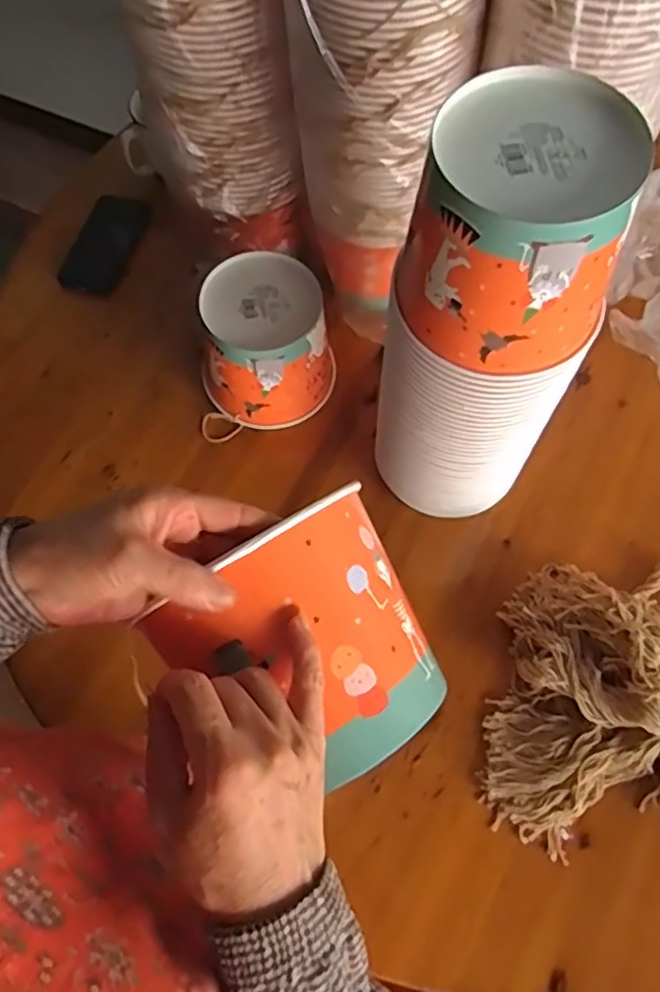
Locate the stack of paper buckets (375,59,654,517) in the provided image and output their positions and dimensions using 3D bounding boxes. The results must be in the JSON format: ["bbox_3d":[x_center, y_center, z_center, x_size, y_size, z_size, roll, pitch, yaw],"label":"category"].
[{"bbox_3d":[0.128,-0.127,0.568,0.149,0.382,0.145,21,69,11],"label":"stack of paper buckets"}]

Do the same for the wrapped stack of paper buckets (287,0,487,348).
[{"bbox_3d":[0.047,-0.380,0.659,0.168,0.413,0.155,-32,69,-11],"label":"wrapped stack of paper buckets"}]

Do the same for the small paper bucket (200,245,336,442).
[{"bbox_3d":[-0.079,-0.172,0.764,0.153,0.149,0.138,-10,67,-2],"label":"small paper bucket"}]

